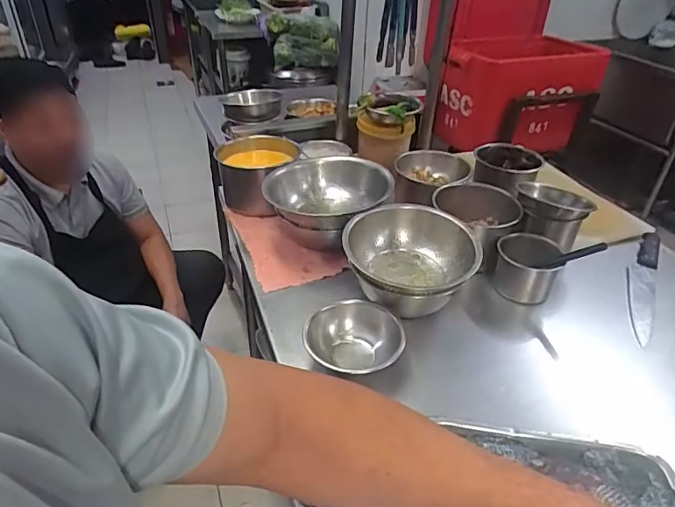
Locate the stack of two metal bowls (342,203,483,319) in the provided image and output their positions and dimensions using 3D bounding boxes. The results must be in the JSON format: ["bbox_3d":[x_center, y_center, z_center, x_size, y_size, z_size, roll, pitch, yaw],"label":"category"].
[{"bbox_3d":[0.131,0.013,0.849,0.210,0.095,0.210,0,36,-5],"label":"stack of two metal bowls"}]

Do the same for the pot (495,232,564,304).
[{"bbox_3d":[0.350,0.025,0.921,0.109,0.082,0.107,17,38,19],"label":"pot"}]

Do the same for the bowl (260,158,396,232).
[{"bbox_3d":[-0.019,-0.111,1.005,0.241,0.099,0.241,2,35,-1],"label":"bowl"}]

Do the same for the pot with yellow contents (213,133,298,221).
[{"bbox_3d":[-0.188,-0.182,1.141,0.179,0.132,0.178,2,35,-1],"label":"pot with yellow contents"}]

